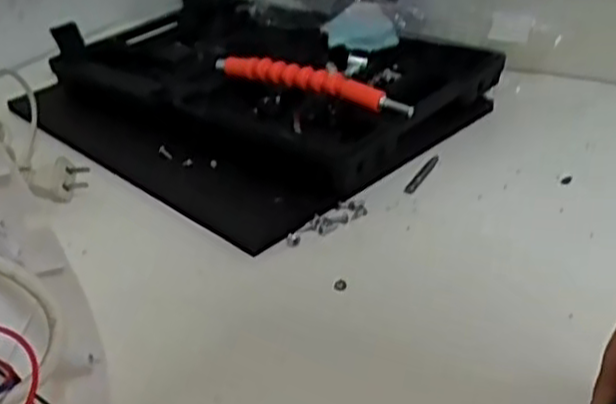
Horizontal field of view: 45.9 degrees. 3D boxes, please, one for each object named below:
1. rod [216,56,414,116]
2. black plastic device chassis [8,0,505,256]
[{"bbox_3d":[-0.002,-0.090,0.532,0.168,0.020,0.011,18,39,32],"label":"rod"},{"bbox_3d":[-0.057,-0.105,0.608,0.274,0.053,0.358,-30,40,-34],"label":"black plastic device chassis"}]

